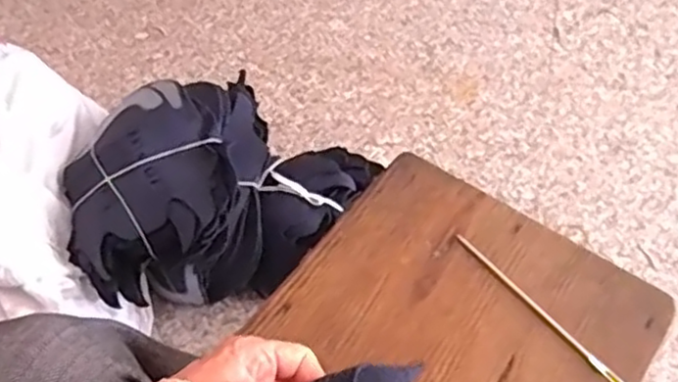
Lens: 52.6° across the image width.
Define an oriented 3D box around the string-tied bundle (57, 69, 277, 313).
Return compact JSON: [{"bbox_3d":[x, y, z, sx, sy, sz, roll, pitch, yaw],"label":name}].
[{"bbox_3d":[-0.209,0.006,0.872,0.245,0.203,0.240,-1,54,2],"label":"string-tied bundle"}]

